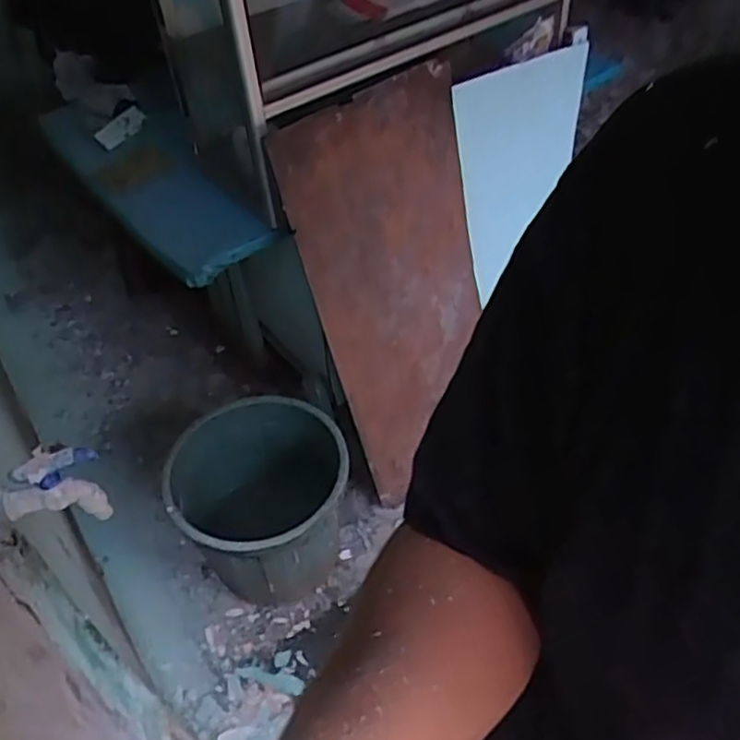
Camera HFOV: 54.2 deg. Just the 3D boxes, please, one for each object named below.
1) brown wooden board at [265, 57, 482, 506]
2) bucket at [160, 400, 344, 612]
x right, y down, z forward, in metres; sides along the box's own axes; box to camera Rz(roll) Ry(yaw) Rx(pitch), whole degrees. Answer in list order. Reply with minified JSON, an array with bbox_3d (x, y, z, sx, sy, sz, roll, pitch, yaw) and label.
[{"bbox_3d":[0.089,-0.134,1.474,0.415,0.859,0.036,-36,43,-27],"label":"brown wooden board"},{"bbox_3d":[-0.197,0.287,1.454,0.341,0.334,0.327,-2,46,2],"label":"bucket"}]

